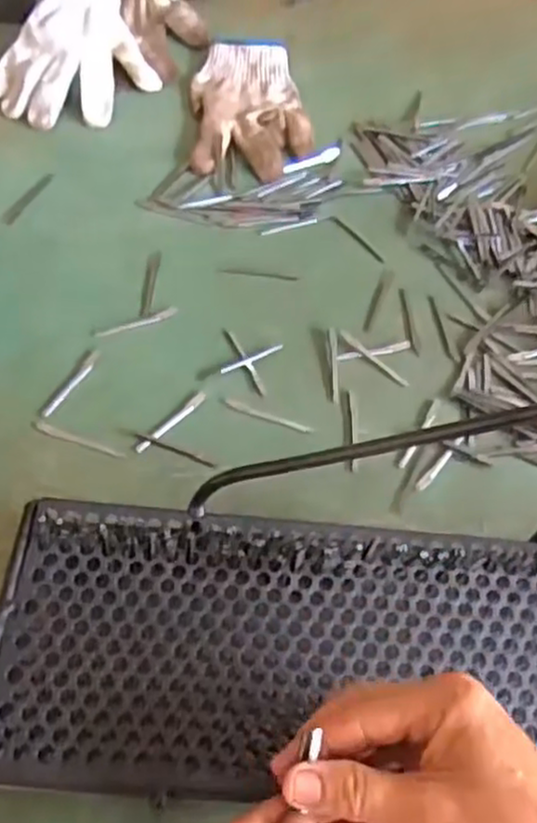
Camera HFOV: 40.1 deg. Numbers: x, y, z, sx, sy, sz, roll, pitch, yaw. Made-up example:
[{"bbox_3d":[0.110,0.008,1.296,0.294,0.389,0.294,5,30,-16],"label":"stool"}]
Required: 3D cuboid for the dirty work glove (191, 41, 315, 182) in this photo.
[{"bbox_3d":[-0.018,-0.288,0.696,0.106,0.023,0.166,-1,59,-5],"label":"dirty work glove"}]

